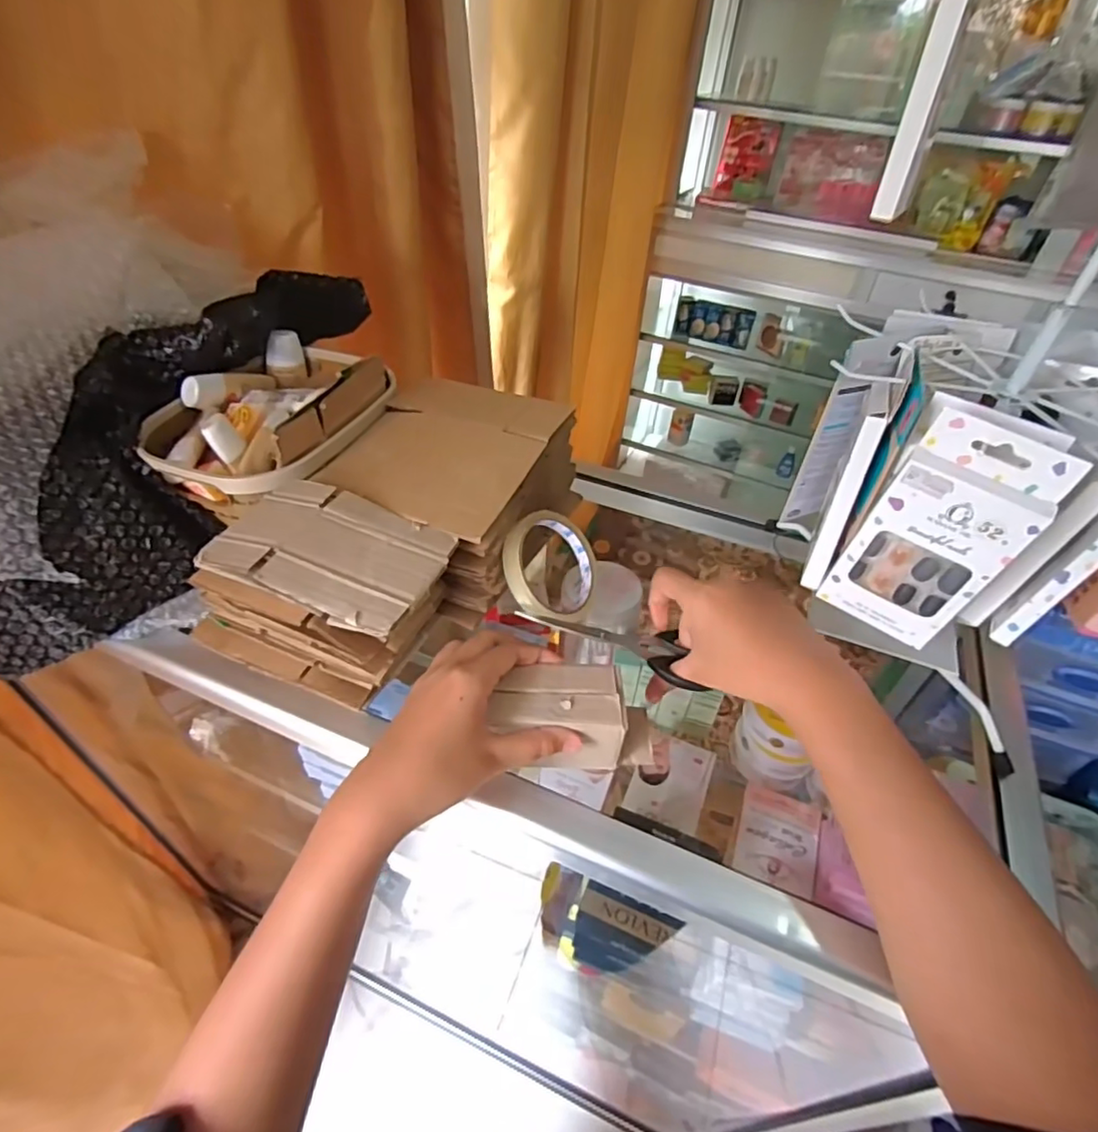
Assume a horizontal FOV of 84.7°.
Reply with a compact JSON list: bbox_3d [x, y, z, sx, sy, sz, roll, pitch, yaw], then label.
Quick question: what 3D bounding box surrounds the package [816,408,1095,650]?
[{"bbox_3d":[0.213,-0.012,0.337,0.070,0.139,0.017,32,50,21],"label":"package"}]

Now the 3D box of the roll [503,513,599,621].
[{"bbox_3d":[0.004,0.001,0.493,0.093,0.014,0.088,11,68,-41],"label":"roll"}]

